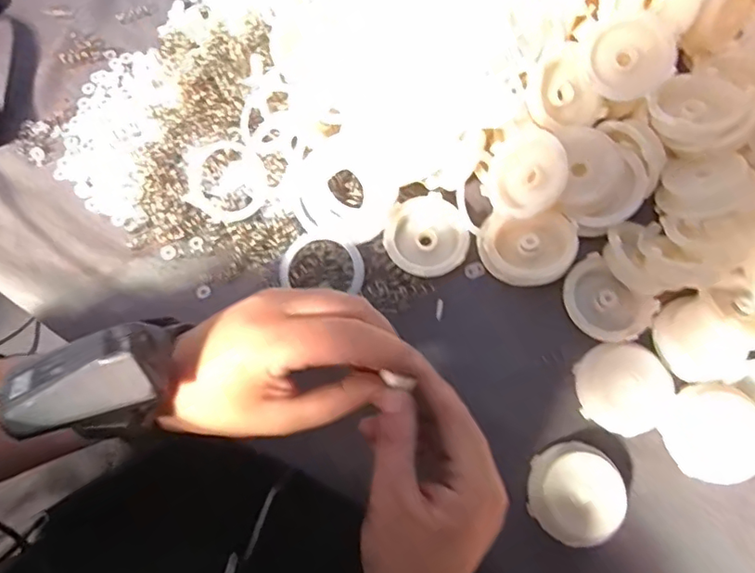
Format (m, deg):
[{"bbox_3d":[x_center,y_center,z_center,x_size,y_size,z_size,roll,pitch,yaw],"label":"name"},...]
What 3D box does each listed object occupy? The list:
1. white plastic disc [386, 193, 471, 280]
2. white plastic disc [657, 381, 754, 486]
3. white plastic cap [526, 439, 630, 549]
[{"bbox_3d":[0.031,-0.031,0.362,0.052,0.018,0.053,-1,73,2],"label":"white plastic disc"},{"bbox_3d":[0.196,0.086,0.322,0.052,0.017,0.054,-1,73,2],"label":"white plastic disc"},{"bbox_3d":[0.113,0.118,0.313,0.052,0.020,0.053,-1,73,2],"label":"white plastic cap"}]

